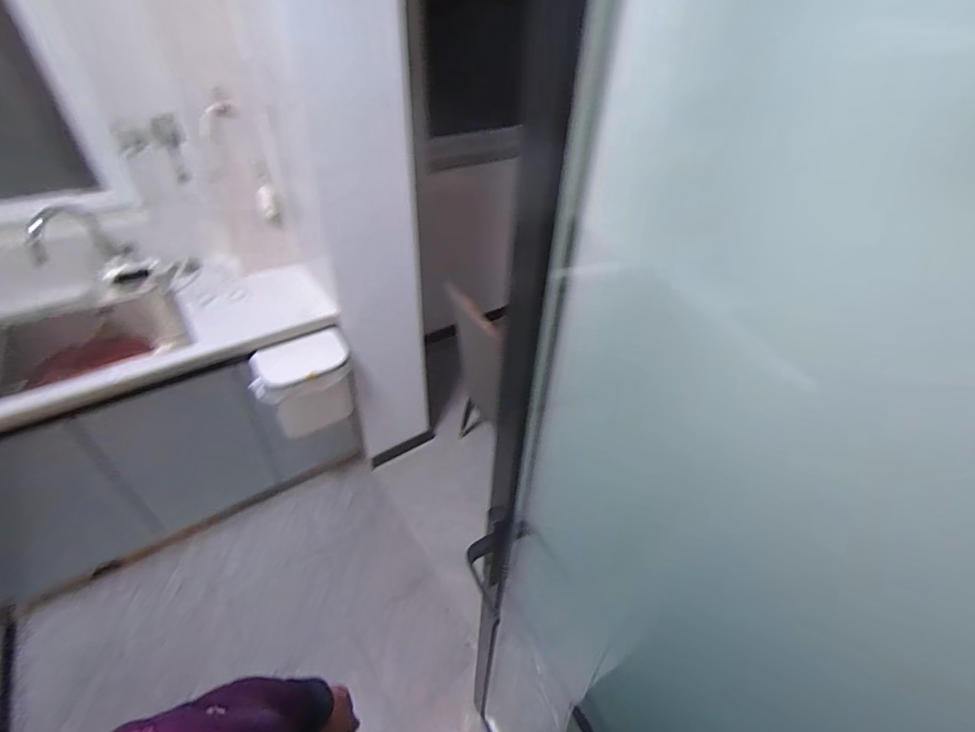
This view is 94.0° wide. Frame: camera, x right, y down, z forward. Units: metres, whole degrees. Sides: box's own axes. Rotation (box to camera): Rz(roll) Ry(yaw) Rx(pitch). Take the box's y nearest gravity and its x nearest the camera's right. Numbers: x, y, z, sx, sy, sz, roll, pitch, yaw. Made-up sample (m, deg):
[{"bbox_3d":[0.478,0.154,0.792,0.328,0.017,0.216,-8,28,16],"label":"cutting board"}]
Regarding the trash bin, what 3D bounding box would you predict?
[{"bbox_3d":[-0.548,0.081,1.398,0.272,0.306,0.136,-19,45,-24],"label":"trash bin"}]

